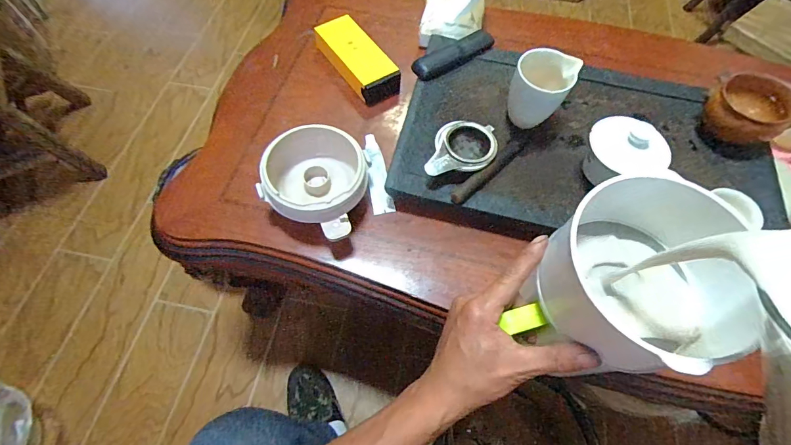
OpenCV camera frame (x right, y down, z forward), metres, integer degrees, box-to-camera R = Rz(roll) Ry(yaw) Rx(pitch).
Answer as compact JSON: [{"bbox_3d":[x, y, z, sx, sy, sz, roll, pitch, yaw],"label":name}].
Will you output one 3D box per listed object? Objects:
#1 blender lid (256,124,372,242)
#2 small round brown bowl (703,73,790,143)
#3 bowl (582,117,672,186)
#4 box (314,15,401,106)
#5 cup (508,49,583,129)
[{"bbox_3d":[-0.097,-0.051,0.478,0.116,0.071,0.130,13,63,4],"label":"blender lid"},{"bbox_3d":[0.461,-0.143,0.508,0.089,0.052,0.095,1,63,-2],"label":"small round brown bowl"},{"bbox_3d":[0.271,-0.080,0.472,0.085,0.065,0.080,1,63,-2],"label":"bowl"},{"bbox_3d":[-0.062,-0.259,0.612,0.073,0.033,0.164,-29,68,-16],"label":"box"},{"bbox_3d":[0.191,-0.176,0.512,0.074,0.078,0.059,25,65,11],"label":"cup"}]

